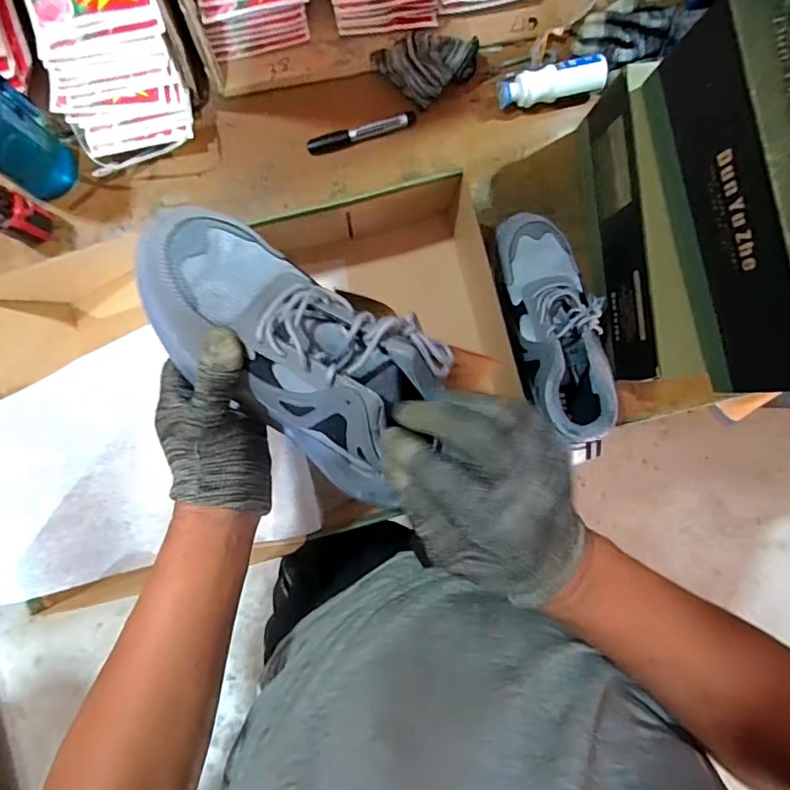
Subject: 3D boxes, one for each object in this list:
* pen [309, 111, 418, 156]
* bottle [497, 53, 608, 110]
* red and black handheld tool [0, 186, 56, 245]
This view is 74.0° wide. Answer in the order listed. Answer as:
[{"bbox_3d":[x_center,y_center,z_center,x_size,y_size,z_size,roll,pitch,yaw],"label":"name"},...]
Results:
[{"bbox_3d":[-0.040,-0.318,0.638,0.134,0.016,0.022,-14,91,-4],"label":"pen"},{"bbox_3d":[0.193,-0.383,0.642,0.128,0.030,0.039,-11,91,-4],"label":"bottle"},{"bbox_3d":[-0.422,-0.200,0.571,0.049,0.093,0.045,18,89,-4],"label":"red and black handheld tool"}]

